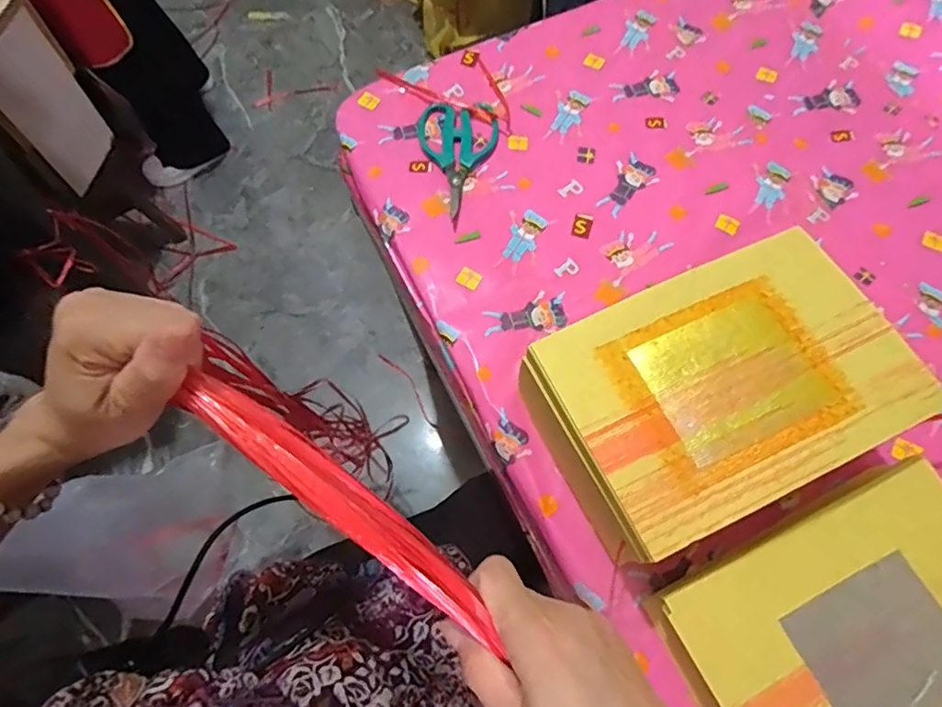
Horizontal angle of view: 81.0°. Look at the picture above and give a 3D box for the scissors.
[{"bbox_3d":[-0.014,-0.199,0.572,0.082,0.008,0.150,0,68,1],"label":"scissors"}]

